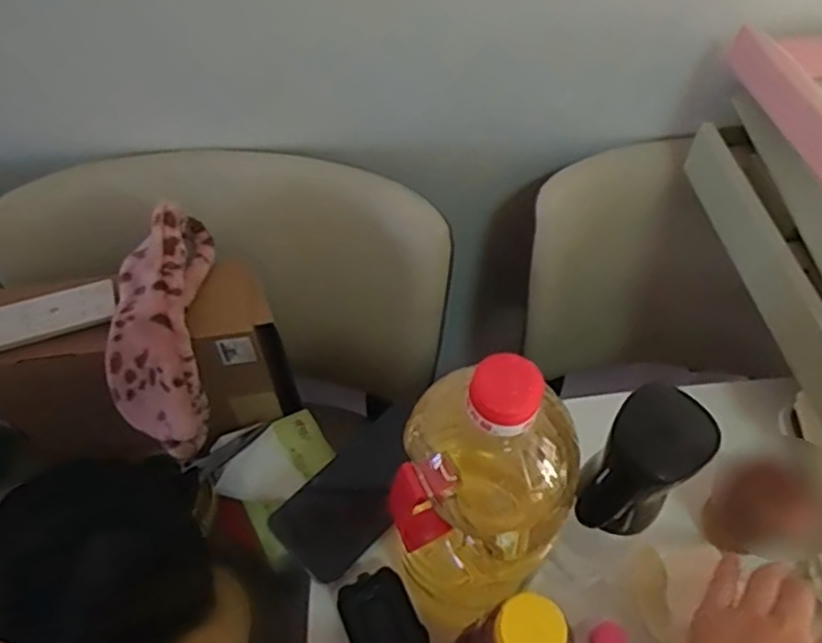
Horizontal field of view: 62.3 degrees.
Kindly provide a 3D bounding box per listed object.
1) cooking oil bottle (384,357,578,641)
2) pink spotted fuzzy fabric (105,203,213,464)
[{"bbox_3d":[0.040,0.104,0.395,0.094,0.223,0.098,11,58,7],"label":"cooking oil bottle"},{"bbox_3d":[-0.227,0.009,0.618,0.079,0.070,0.220,3,91,2],"label":"pink spotted fuzzy fabric"}]

